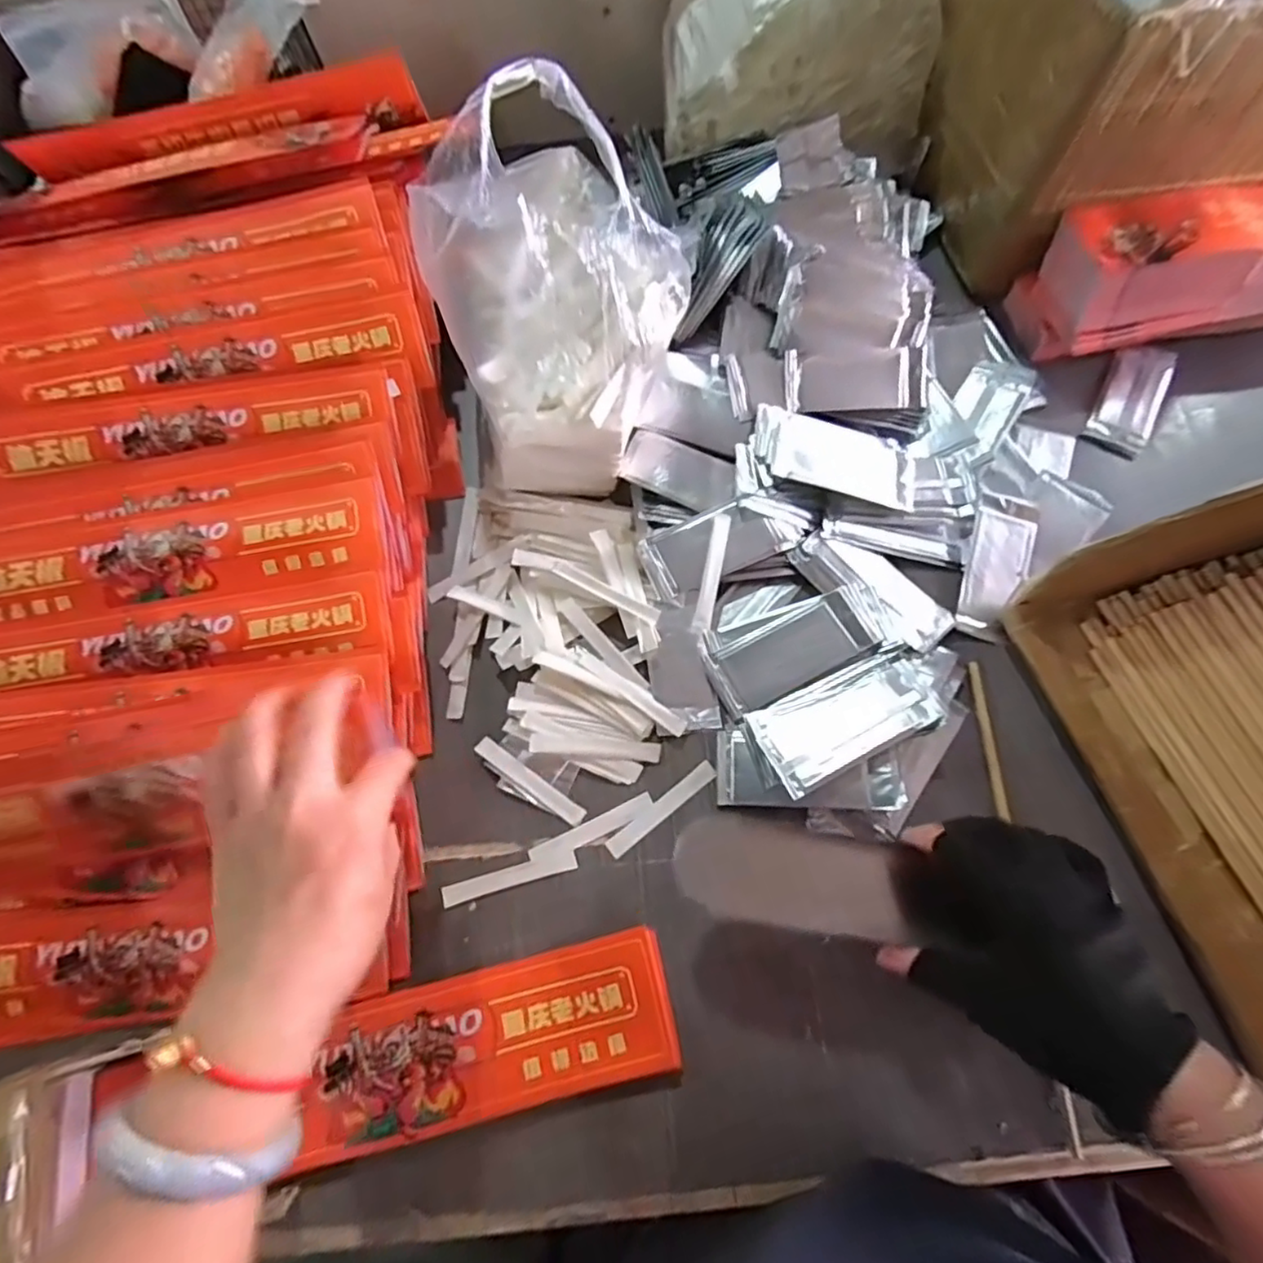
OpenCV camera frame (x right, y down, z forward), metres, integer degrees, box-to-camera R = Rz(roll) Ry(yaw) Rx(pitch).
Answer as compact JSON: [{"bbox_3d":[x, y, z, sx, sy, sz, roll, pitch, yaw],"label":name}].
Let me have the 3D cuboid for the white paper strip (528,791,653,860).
[{"bbox_3d":[-0.027,0.138,0.437,0.090,0.006,0.014,-25,70,-8],"label":"white paper strip"}]

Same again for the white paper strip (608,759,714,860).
[{"bbox_3d":[0.021,0.124,0.441,0.091,0.004,0.014,-37,73,-12],"label":"white paper strip"}]

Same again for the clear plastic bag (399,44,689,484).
[{"bbox_3d":[-0.047,-0.237,0.444,0.166,0.232,0.169,-7,69,-1],"label":"clear plastic bag"}]

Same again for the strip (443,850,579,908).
[{"bbox_3d":[-0.083,0.168,0.428,0.092,0.005,0.014,-17,56,-2],"label":"strip"}]

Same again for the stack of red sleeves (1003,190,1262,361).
[{"bbox_3d":[0.537,-0.319,0.551,0.345,0.087,0.103,-7,69,-1],"label":"stack of red sleeves"}]

